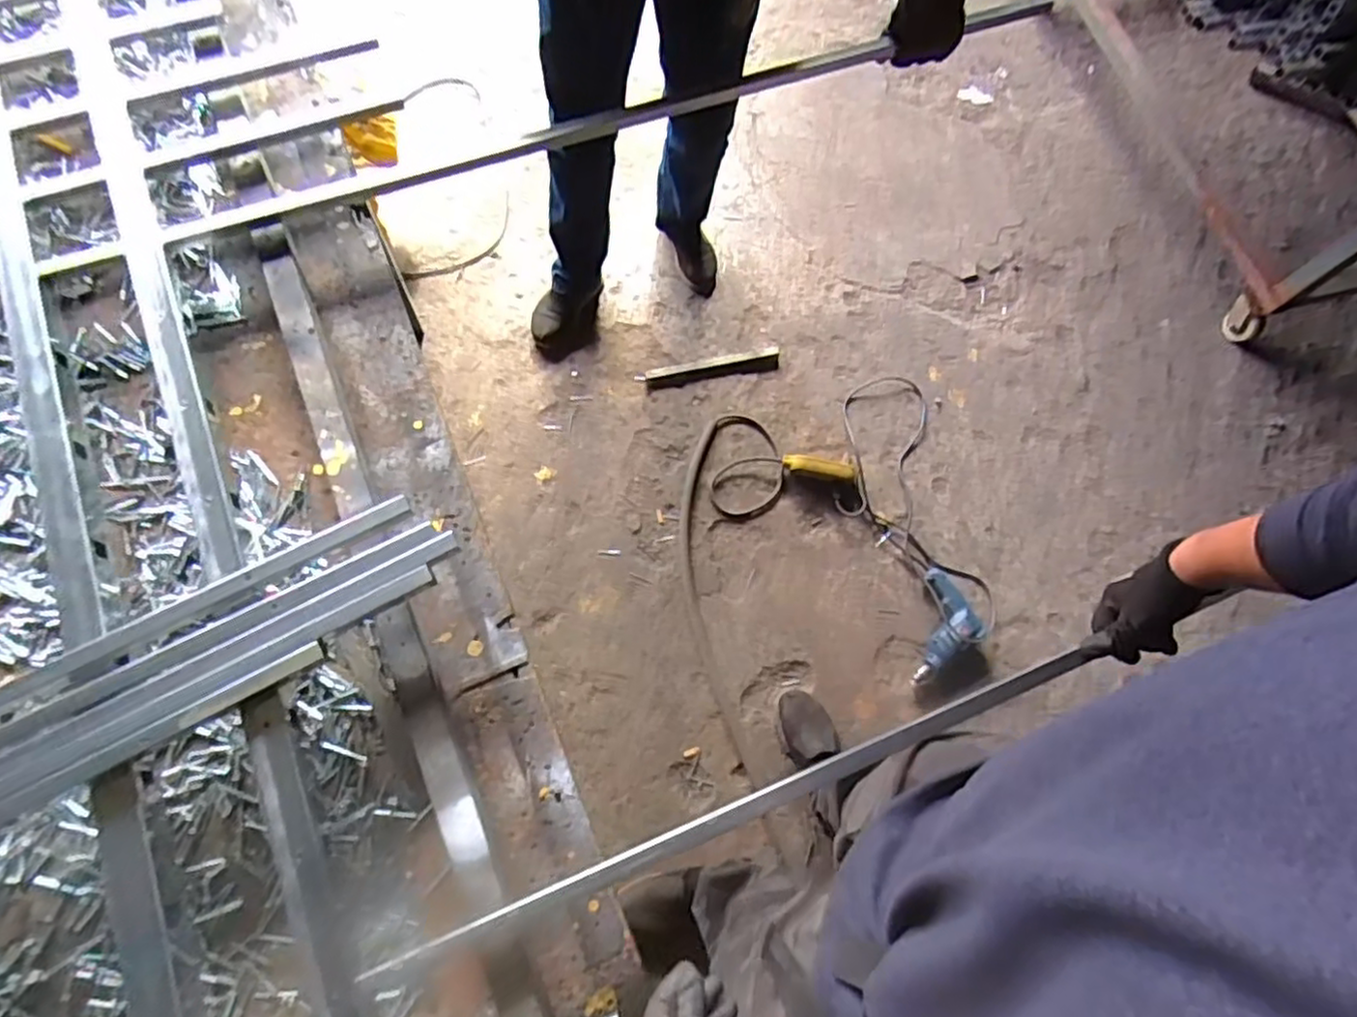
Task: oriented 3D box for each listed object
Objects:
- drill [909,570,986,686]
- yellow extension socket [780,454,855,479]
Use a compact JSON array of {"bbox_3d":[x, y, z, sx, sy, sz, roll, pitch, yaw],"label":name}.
[{"bbox_3d":[0.587,0.260,1.526,0.146,0.079,0.262,21,58,5],"label":"drill"},{"bbox_3d":[0.322,-0.098,1.621,0.167,0.032,0.043,8,70,-1],"label":"yellow extension socket"}]

